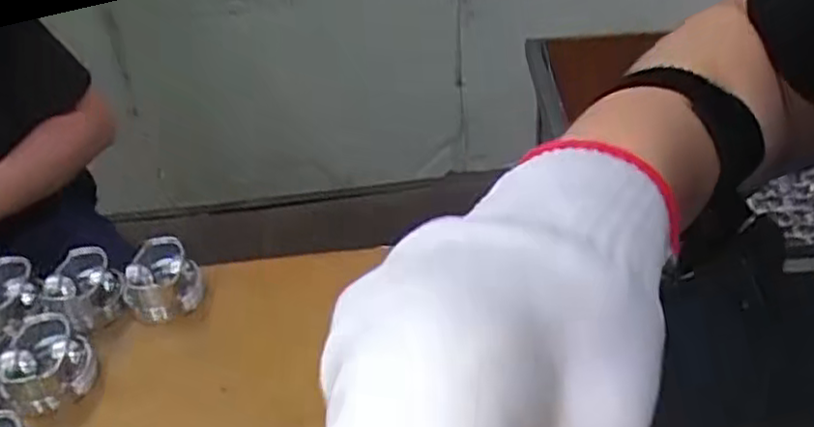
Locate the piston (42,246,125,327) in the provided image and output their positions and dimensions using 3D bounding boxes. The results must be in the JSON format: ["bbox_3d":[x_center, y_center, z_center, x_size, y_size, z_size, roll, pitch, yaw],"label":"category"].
[{"bbox_3d":[-0.338,0.078,0.705,0.069,0.062,0.069,-2,37,1],"label":"piston"}]

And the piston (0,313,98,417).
[{"bbox_3d":[-0.332,0.139,0.624,0.074,0.059,0.069,-2,37,1],"label":"piston"}]

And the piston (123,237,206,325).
[{"bbox_3d":[-0.254,0.070,0.708,0.075,0.055,0.069,-7,37,-6],"label":"piston"}]

